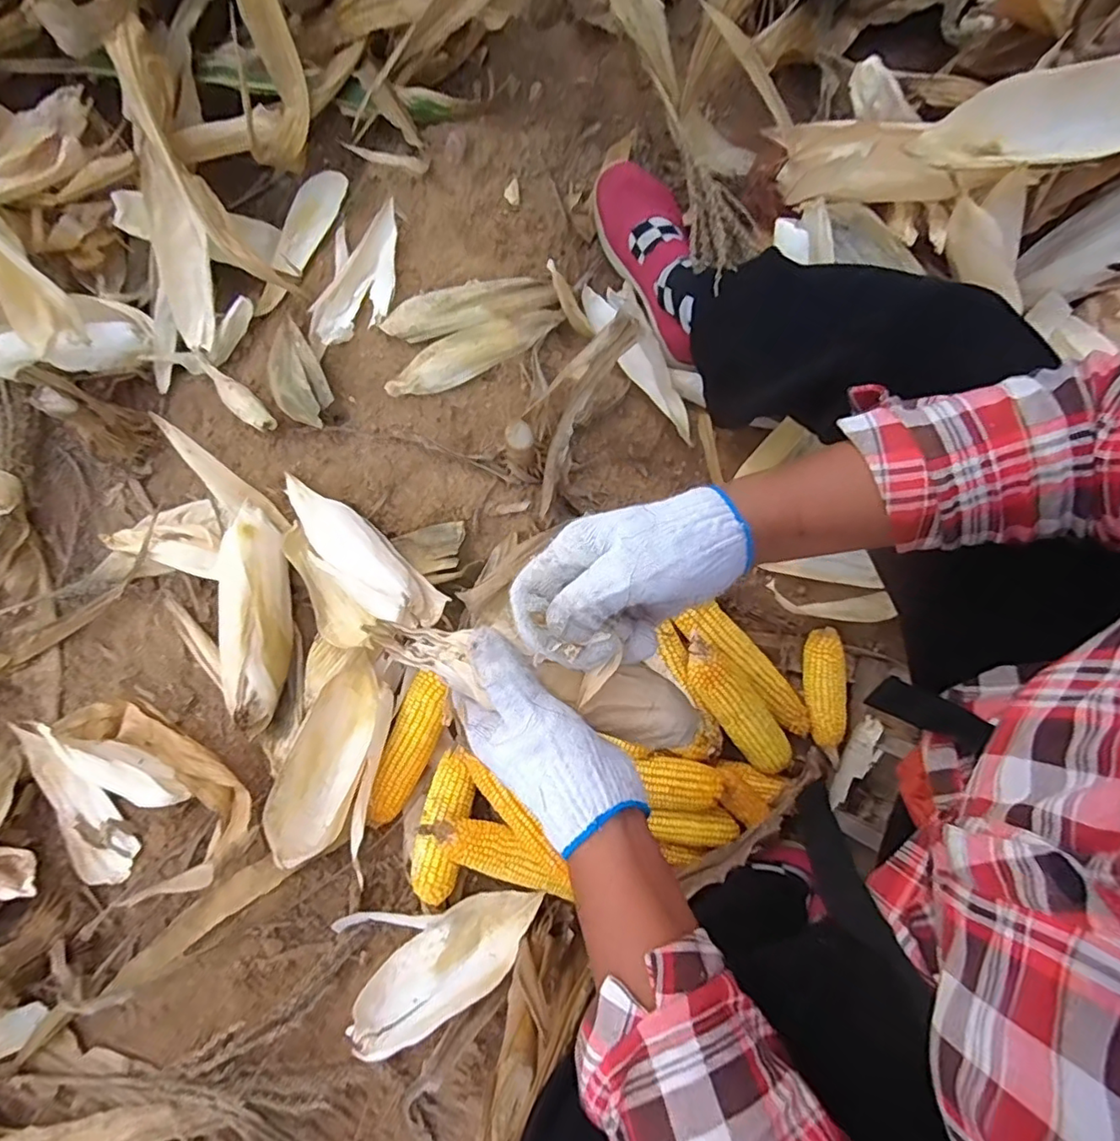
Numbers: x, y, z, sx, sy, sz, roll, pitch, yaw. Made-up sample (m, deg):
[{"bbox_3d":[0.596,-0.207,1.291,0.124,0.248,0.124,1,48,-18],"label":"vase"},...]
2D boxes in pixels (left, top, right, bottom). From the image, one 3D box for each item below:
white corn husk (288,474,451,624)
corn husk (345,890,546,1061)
[{"bbox_3d":[-0.237,-0.022,0.681,0.256,0.061,0.068,40,87,24],"label":"white corn husk"},{"bbox_3d":[-0.116,0.407,0.607,0.219,0.053,0.083,-30,81,-18],"label":"corn husk"}]

